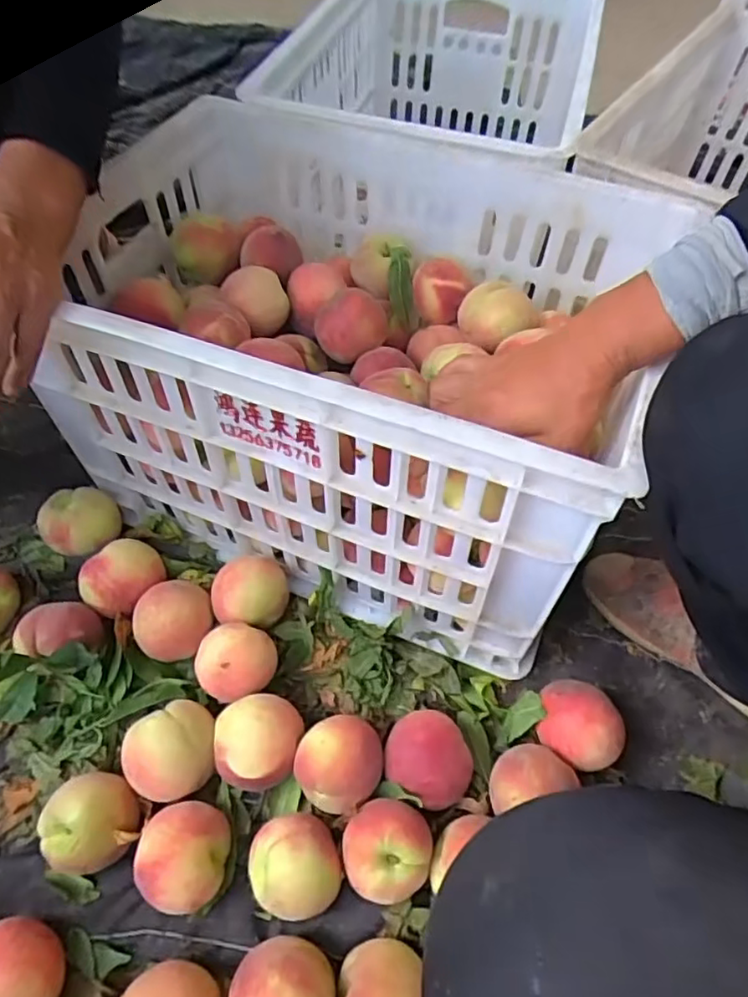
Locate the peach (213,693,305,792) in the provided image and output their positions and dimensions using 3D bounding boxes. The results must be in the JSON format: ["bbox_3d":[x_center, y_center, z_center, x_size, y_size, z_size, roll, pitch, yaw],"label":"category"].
[{"bbox_3d":[-0.099,0.212,0.530,0.068,0.062,0.074,0,55,0],"label":"peach"}]

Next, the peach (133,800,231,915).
[{"bbox_3d":[-0.149,0.278,0.476,0.059,0.057,0.072,1,55,1],"label":"peach"}]

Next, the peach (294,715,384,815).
[{"bbox_3d":[-0.028,0.225,0.519,0.067,0.066,0.074,21,58,15],"label":"peach"}]

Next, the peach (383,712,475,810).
[{"bbox_3d":[0.046,0.224,0.524,0.071,0.062,0.073,0,55,0],"label":"peach"}]

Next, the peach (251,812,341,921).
[{"bbox_3d":[-0.062,0.285,0.474,0.069,0.056,0.068,0,55,0],"label":"peach"}]

